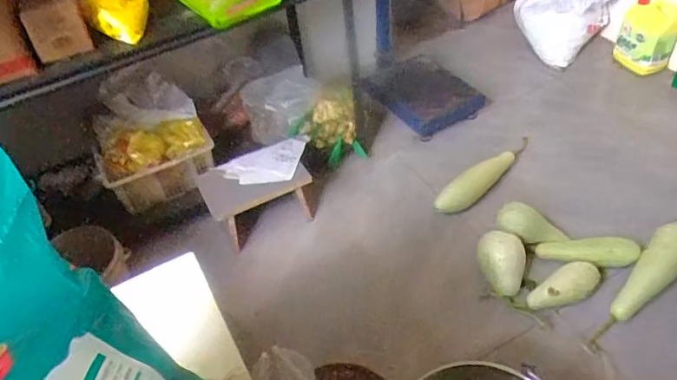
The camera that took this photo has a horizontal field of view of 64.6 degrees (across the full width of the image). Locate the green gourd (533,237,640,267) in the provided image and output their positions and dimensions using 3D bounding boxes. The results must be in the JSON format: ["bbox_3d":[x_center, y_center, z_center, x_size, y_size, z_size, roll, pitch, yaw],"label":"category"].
[{"bbox_3d":[0.792,0.194,1.693,0.322,0.073,0.080,-5,44,2],"label":"green gourd"}]

